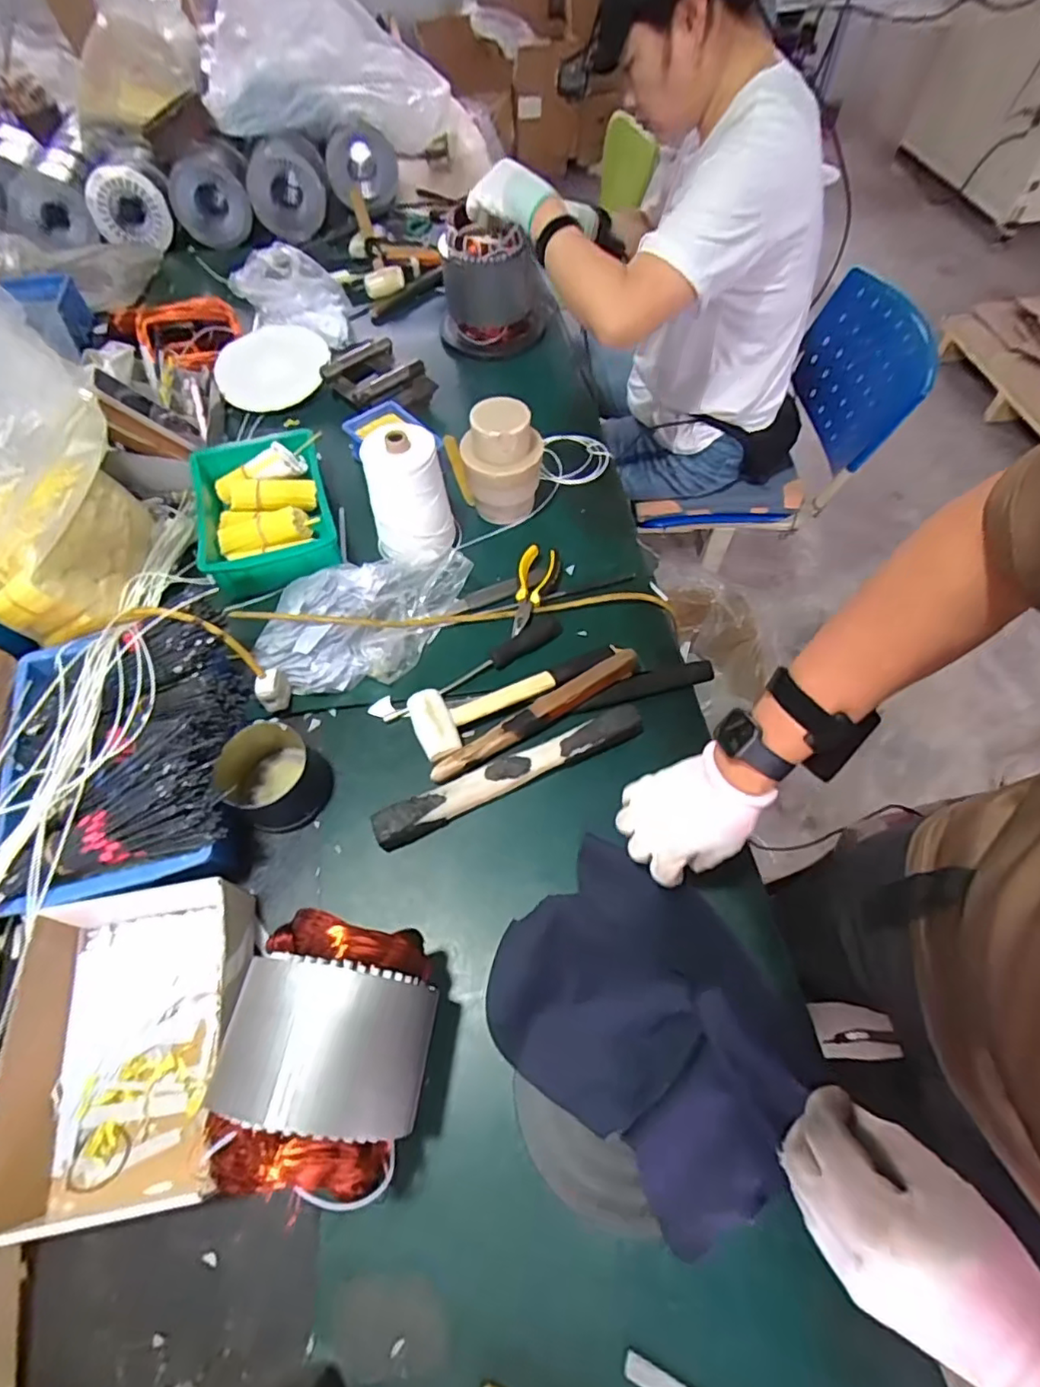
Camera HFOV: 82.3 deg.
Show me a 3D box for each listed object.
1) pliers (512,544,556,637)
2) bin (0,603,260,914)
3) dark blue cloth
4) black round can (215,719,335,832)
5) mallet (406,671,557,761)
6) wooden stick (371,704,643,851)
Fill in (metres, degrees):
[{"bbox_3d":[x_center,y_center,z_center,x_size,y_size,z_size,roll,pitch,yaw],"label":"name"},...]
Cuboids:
[{"bbox_3d":[0.014,-0.136,0.788,0.044,0.017,0.132,11,75,7],"label":"pliers"},{"bbox_3d":[-0.406,0.065,0.627,0.245,0.135,0.288,-10,60,-6],"label":"bin"},{"bbox_3d":[0.118,0.302,0.556,0.285,0.040,0.216,39,67,21],"label":"dark blue cloth"},{"bbox_3d":[-0.273,0.087,0.654,0.115,0.066,0.103,35,65,18],"label":"black round can"},{"bbox_3d":[-0.038,0.021,0.697,0.172,0.046,0.078,-15,61,-9],"label":"mallet"},{"bbox_3d":[-0.007,0.091,0.667,0.315,0.040,0.037,-22,62,-12],"label":"wooden stick"}]

